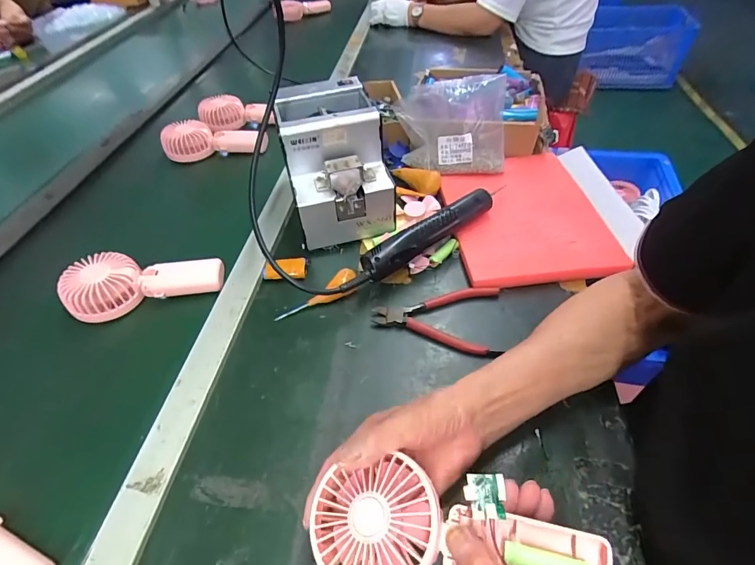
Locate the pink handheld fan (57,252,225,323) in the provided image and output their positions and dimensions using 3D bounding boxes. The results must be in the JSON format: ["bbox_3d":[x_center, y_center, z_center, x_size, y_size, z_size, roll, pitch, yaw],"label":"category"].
[{"bbox_3d":[-0.289,-0.010,0.495,0.173,0.047,0.076,-14,49,-8],"label":"pink handheld fan"}]

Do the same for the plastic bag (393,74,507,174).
[{"bbox_3d":[0.112,-0.238,0.599,0.157,0.126,0.091,1,49,5],"label":"plastic bag"}]

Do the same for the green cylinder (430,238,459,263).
[{"bbox_3d":[0.087,-0.039,0.520,0.015,0.017,0.047,35,60,30],"label":"green cylinder"}]

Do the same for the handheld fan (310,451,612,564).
[{"bbox_3d":[0.046,0.157,0.249,0.182,0.032,0.075,2,49,11],"label":"handheld fan"}]

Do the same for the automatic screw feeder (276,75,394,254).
[{"bbox_3d":[-0.058,-0.163,0.543,0.125,0.154,0.165,-13,49,-7],"label":"automatic screw feeder"}]

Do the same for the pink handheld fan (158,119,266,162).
[{"bbox_3d":[-0.290,-0.257,0.718,0.188,0.057,0.068,0,49,5],"label":"pink handheld fan"}]

